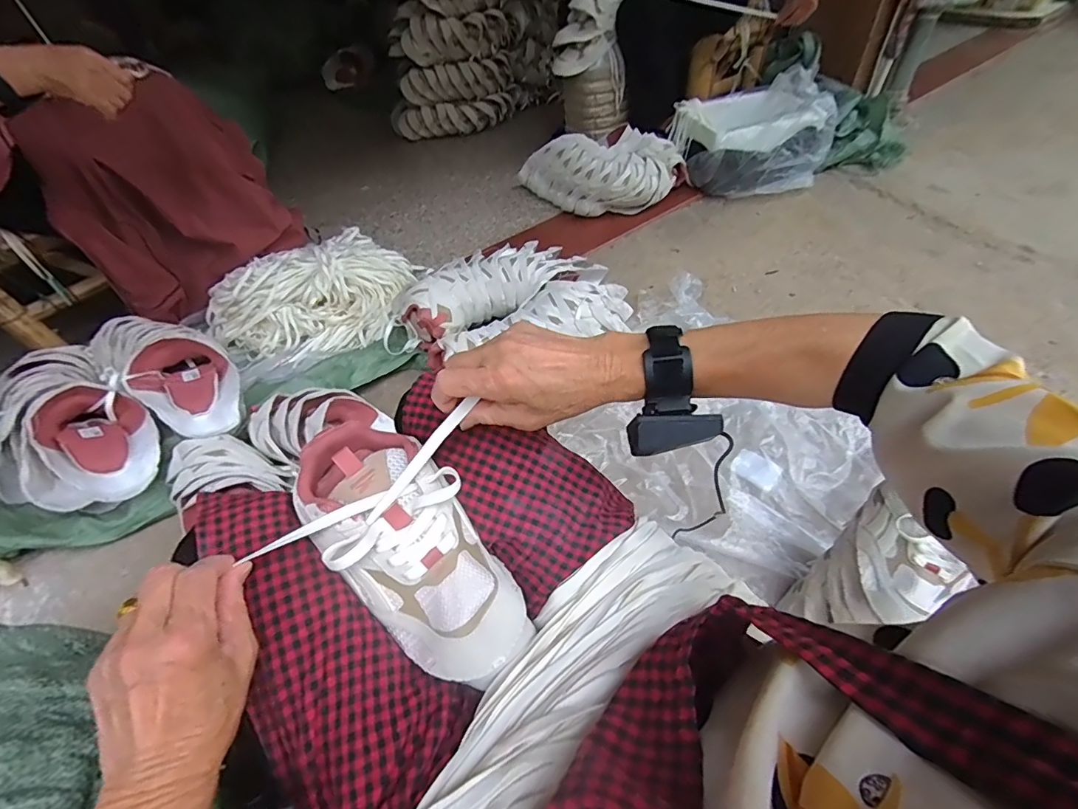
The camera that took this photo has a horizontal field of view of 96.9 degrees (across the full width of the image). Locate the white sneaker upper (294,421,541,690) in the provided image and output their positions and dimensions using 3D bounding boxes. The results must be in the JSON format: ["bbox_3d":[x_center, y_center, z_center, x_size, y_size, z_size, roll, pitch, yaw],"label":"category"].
[{"bbox_3d":[-0.101,0.108,0.377,0.103,0.057,0.229,-37,75,-25],"label":"white sneaker upper"}]

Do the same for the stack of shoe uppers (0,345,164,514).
[{"bbox_3d":[-0.831,0.037,0.821,0.415,0.098,0.227,28,56,27],"label":"stack of shoe uppers"}]

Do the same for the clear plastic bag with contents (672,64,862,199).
[{"bbox_3d":[0.648,-0.806,1.449,0.454,0.243,0.418,18,52,20],"label":"clear plastic bag with contents"}]

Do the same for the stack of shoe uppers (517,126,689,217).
[{"bbox_3d":[0.183,-0.662,1.389,0.463,0.181,0.252,-2,48,4],"label":"stack of shoe uppers"}]

